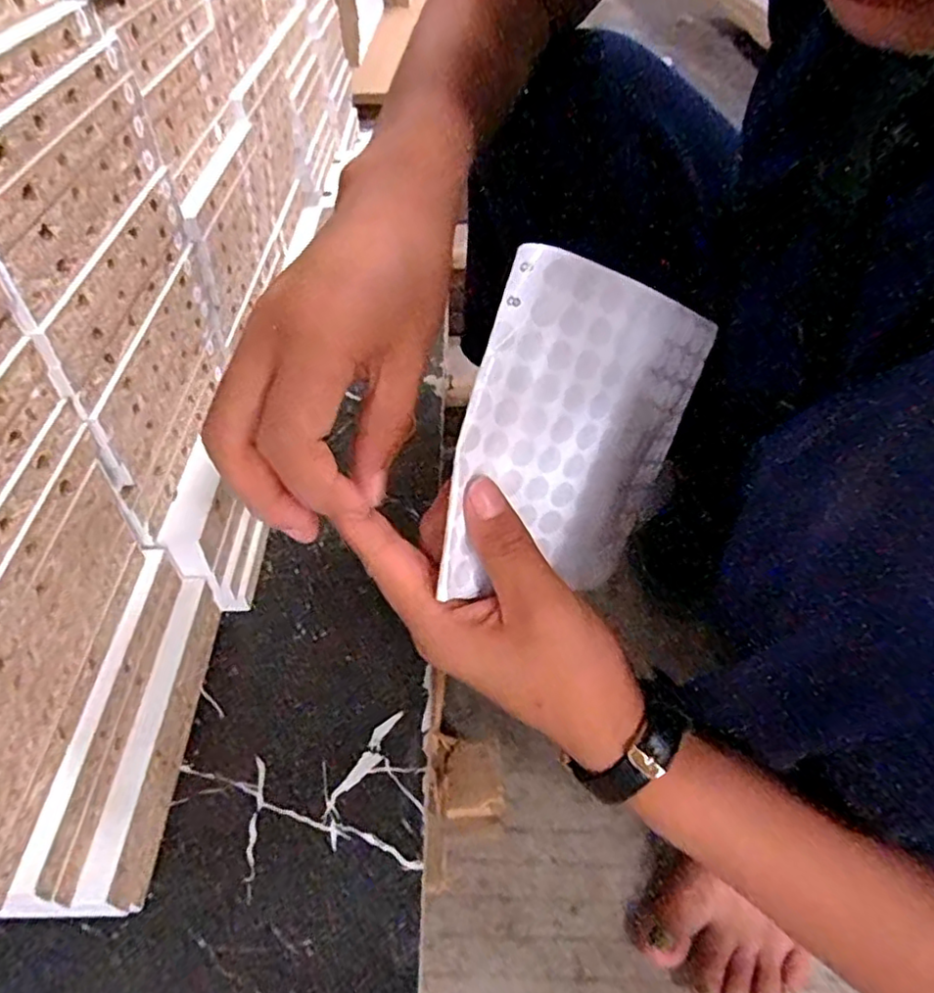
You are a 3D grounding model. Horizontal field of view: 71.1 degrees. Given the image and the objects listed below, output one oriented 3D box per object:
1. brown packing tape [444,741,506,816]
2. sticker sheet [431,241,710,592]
[{"bbox_3d":[0.002,0.161,0.374,0.033,0.009,0.038,-5,48,-6],"label":"brown packing tape"},{"bbox_3d":[0.045,-0.021,0.251,0.105,0.120,0.015,8,18,-36],"label":"sticker sheet"}]

